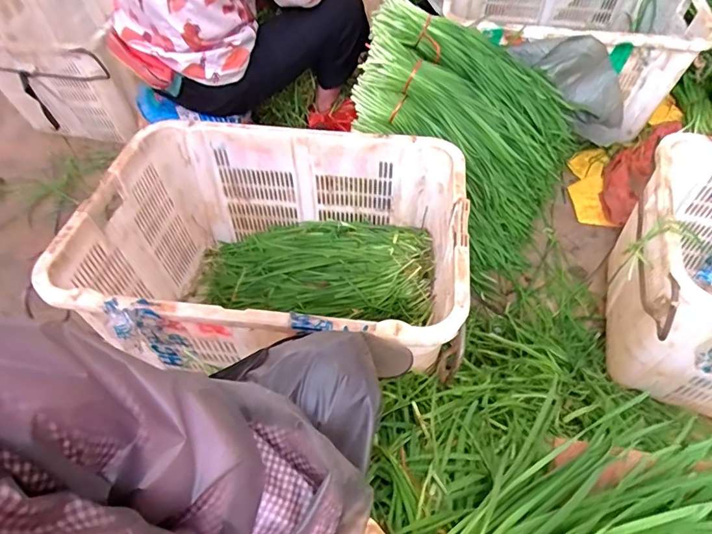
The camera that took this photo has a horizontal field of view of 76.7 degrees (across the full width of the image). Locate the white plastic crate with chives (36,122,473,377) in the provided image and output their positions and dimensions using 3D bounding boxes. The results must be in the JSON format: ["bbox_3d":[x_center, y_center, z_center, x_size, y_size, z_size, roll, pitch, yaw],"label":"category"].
[{"bbox_3d":[-0.133,0.003,0.903,0.640,0.381,0.474,10,56,7],"label":"white plastic crate with chives"}]

